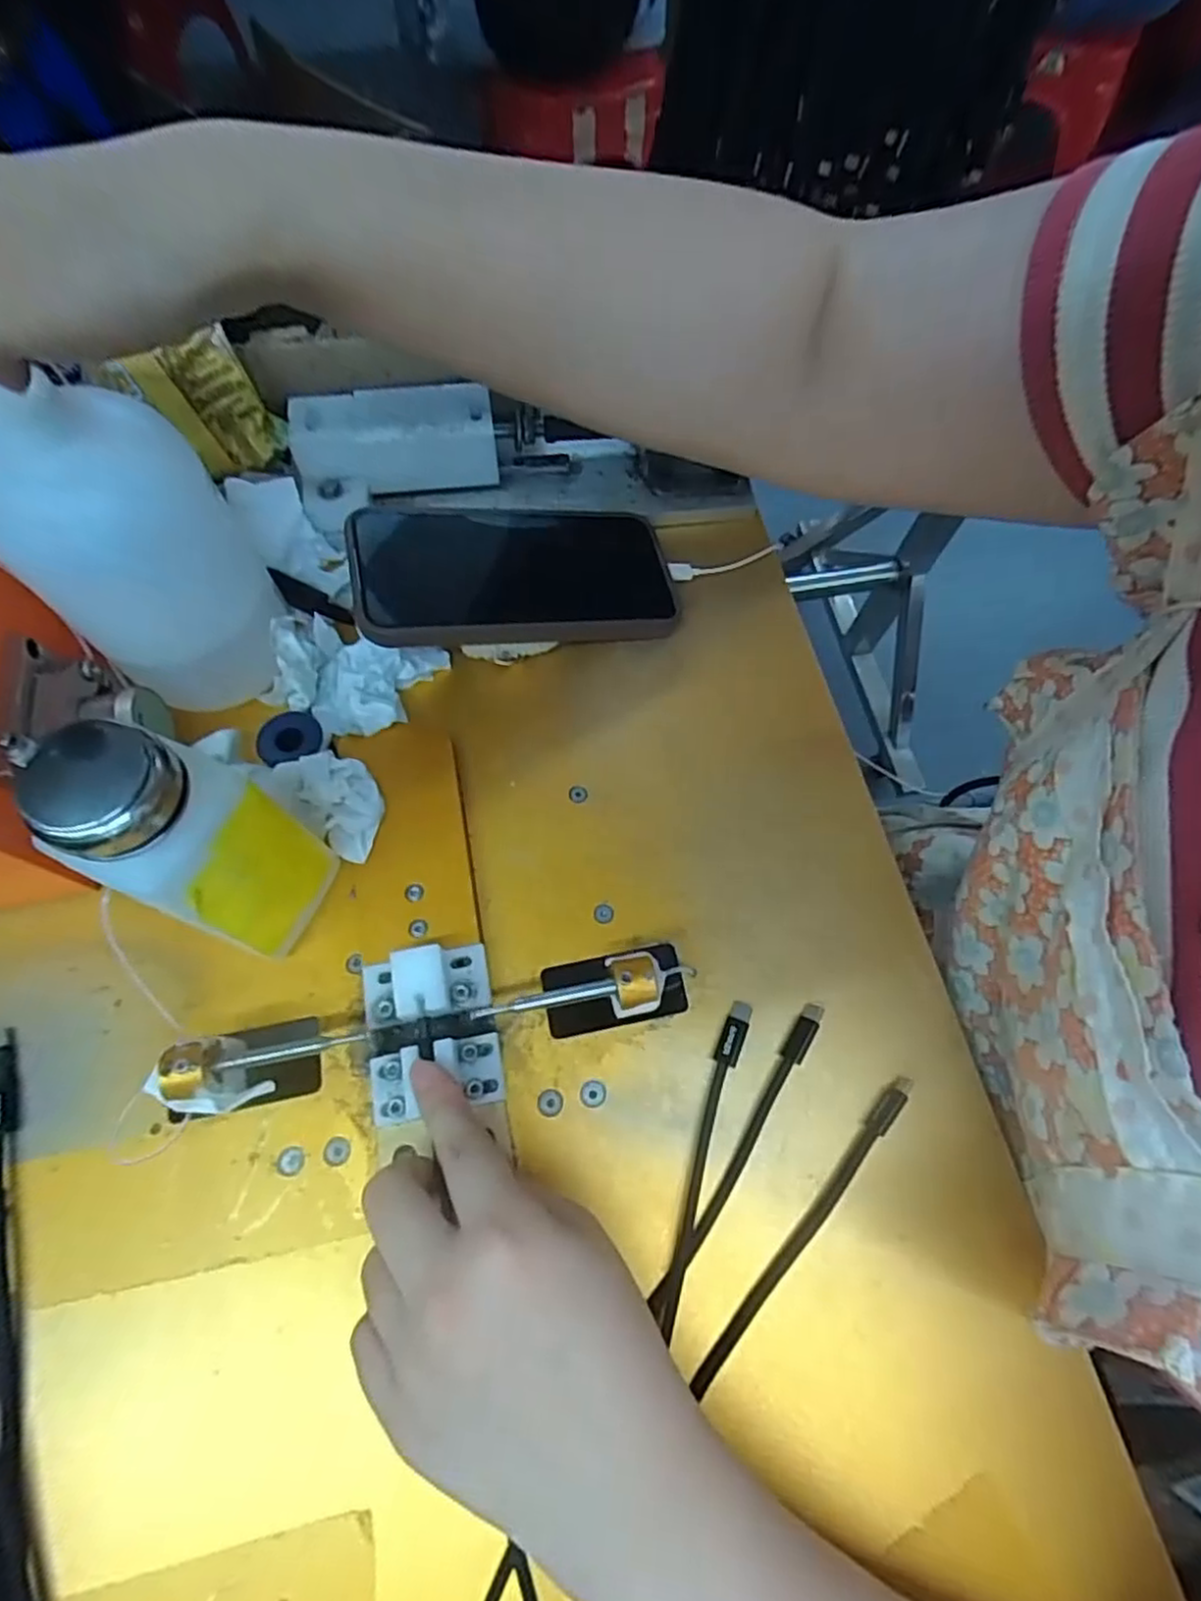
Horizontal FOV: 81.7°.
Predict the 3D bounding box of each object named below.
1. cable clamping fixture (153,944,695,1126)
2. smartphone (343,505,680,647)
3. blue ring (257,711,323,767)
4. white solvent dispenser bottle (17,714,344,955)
[{"bbox_3d":[-0.059,0.088,0.277,0.196,0.048,0.059,-9,68,-8],"label":"cable clamping fixture"},{"bbox_3d":[-0.040,-0.115,0.350,0.161,0.009,0.080,-6,68,-19],"label":"smartphone"},{"bbox_3d":[-0.145,-0.029,0.321,0.029,0.007,0.028,2,70,-5],"label":"blue ring"},{"bbox_3d":[-0.139,0.019,0.255,0.043,0.128,0.054,20,69,7],"label":"white solvent dispenser bottle"}]

